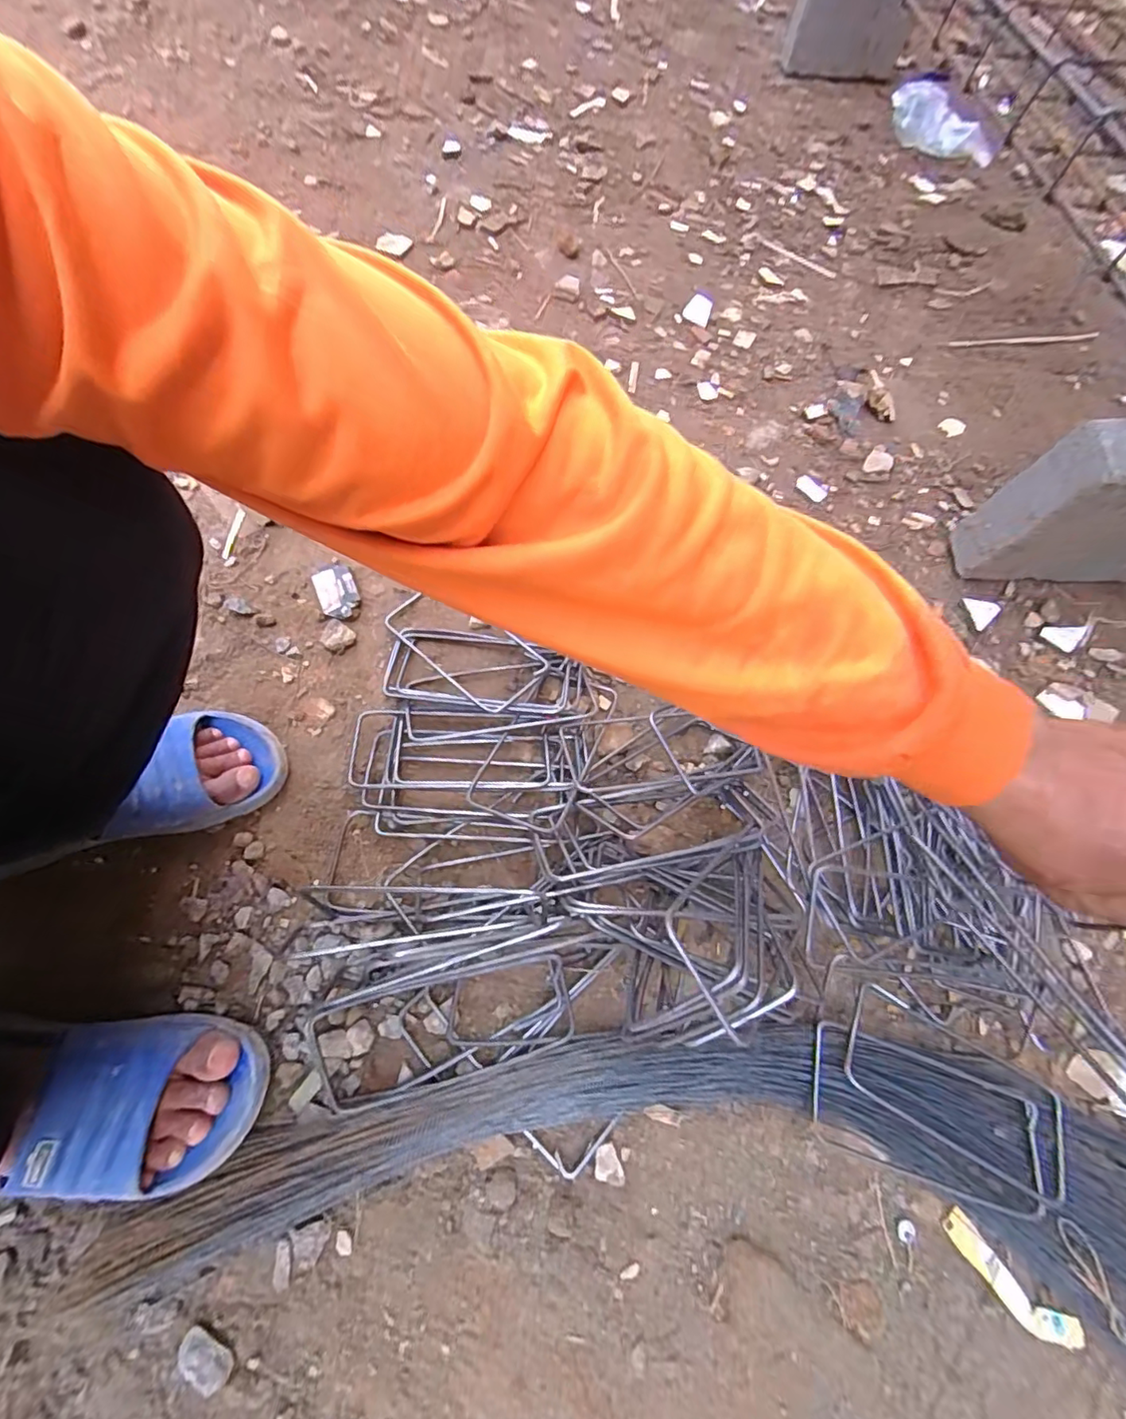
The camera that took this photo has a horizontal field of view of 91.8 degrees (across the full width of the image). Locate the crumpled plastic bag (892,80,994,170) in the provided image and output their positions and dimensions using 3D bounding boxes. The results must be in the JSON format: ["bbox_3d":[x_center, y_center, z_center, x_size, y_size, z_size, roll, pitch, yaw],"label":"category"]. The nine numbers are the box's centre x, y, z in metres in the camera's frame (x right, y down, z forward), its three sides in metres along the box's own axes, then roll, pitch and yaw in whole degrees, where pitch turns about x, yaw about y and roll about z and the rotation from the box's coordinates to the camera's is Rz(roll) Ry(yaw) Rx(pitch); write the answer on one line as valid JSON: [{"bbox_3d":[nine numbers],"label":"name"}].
[{"bbox_3d":[0.805,-1.233,1.163,0.248,0.071,0.081,30,67,-3],"label":"crumpled plastic bag"}]

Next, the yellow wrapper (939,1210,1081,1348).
[{"bbox_3d":[0.352,0.453,0.431,0.105,0.011,0.031,41,70,14],"label":"yellow wrapper"}]

